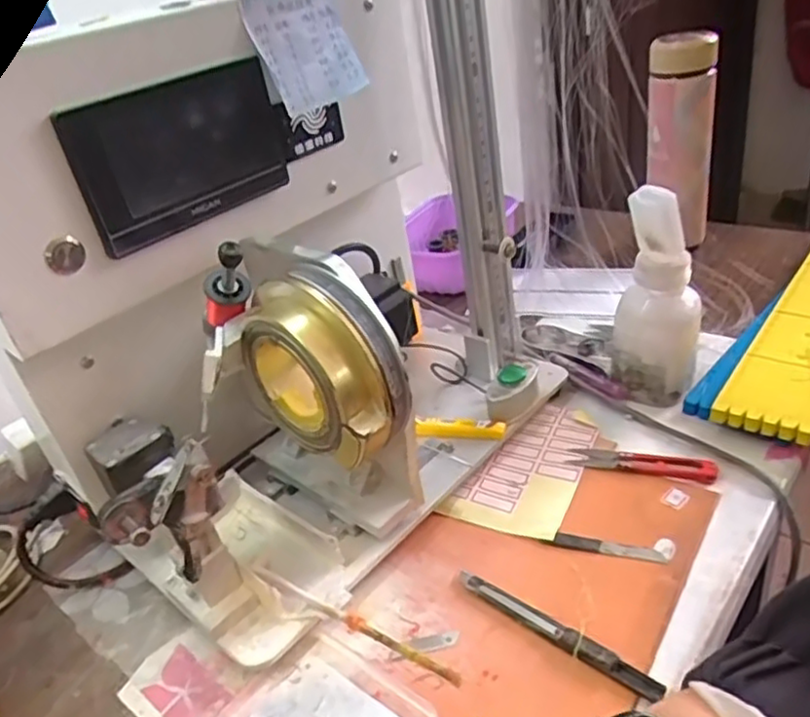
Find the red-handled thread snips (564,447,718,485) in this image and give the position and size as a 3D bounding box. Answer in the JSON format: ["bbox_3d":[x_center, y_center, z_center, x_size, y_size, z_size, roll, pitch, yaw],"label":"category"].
[{"bbox_3d":[0.173,0.077,0.497,0.103,0.004,0.020,3,47,27],"label":"red-handled thread snips"}]

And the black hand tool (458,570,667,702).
[{"bbox_3d":[0.085,0.155,0.392,0.132,0.009,0.012,19,42,40],"label":"black hand tool"}]

